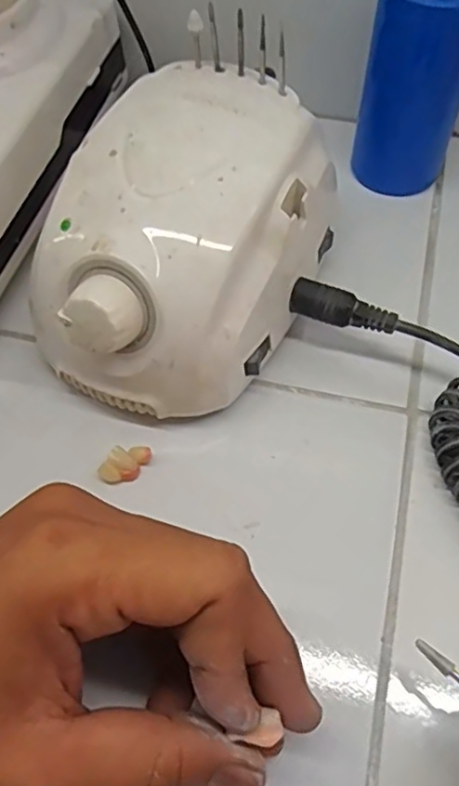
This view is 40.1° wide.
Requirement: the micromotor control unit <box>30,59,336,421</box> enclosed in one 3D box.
[{"bbox_3d":[-0.018,-0.061,0.273,0.095,0.083,0.133,22,62,14],"label":"micromotor control unit"}]

